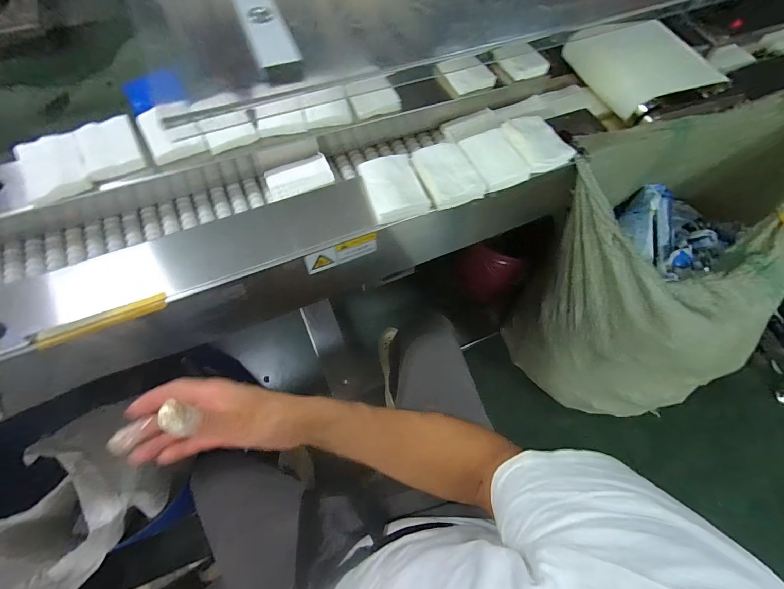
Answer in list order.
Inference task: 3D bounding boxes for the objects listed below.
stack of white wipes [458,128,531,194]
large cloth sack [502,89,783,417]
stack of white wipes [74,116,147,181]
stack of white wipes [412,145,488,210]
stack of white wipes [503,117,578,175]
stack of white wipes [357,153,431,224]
[{"bbox_3d":[0.156,-0.207,0.532,0.077,0.012,0.106,-17,68,-11],"label":"stack of white wipes"},{"bbox_3d":[0.639,0.004,0.876,0.600,0.717,0.455,-19,68,-11],"label":"large cloth sack"},{"bbox_3d":[-0.406,-0.213,0.509,0.074,0.019,0.090,-22,69,-12],"label":"stack of white wipes"},{"bbox_3d":[0.079,-0.178,0.517,0.078,0.020,0.107,-20,68,-12],"label":"stack of white wipes"},{"bbox_3d":[0.220,-0.242,0.549,0.080,0.019,0.110,-23,69,-13],"label":"stack of white wipes"},{"bbox_3d":[0.003,-0.152,0.495,0.074,0.029,0.096,-16,67,-10],"label":"stack of white wipes"}]

